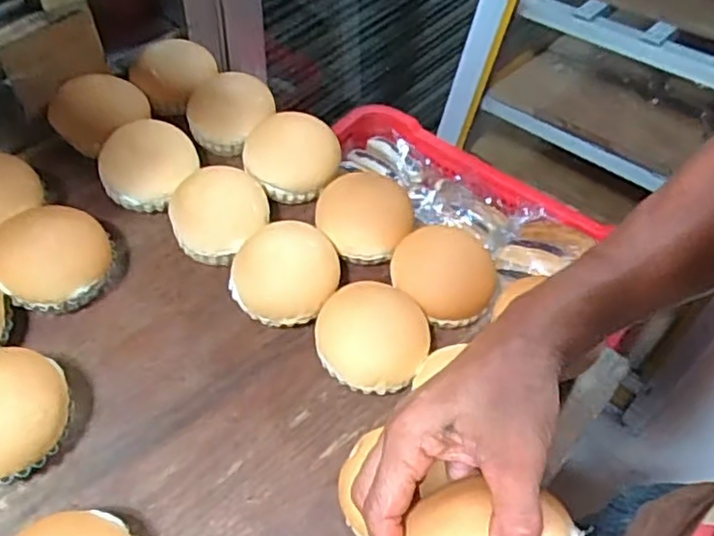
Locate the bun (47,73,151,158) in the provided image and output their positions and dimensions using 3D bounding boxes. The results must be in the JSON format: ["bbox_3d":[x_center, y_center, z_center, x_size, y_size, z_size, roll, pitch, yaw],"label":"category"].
[{"bbox_3d":[-0.260,-0.158,0.680,0.088,0.049,0.088,-1,52,-4],"label":"bun"}]

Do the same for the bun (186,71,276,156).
[{"bbox_3d":[-0.132,-0.163,0.711,0.084,0.053,0.084,2,52,-2],"label":"bun"}]

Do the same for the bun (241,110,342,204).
[{"bbox_3d":[-0.063,-0.113,0.674,0.087,0.054,0.077,6,52,1],"label":"bun"}]

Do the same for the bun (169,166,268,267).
[{"bbox_3d":[-0.127,-0.047,0.630,0.084,0.050,0.087,-5,52,-8],"label":"bun"}]

